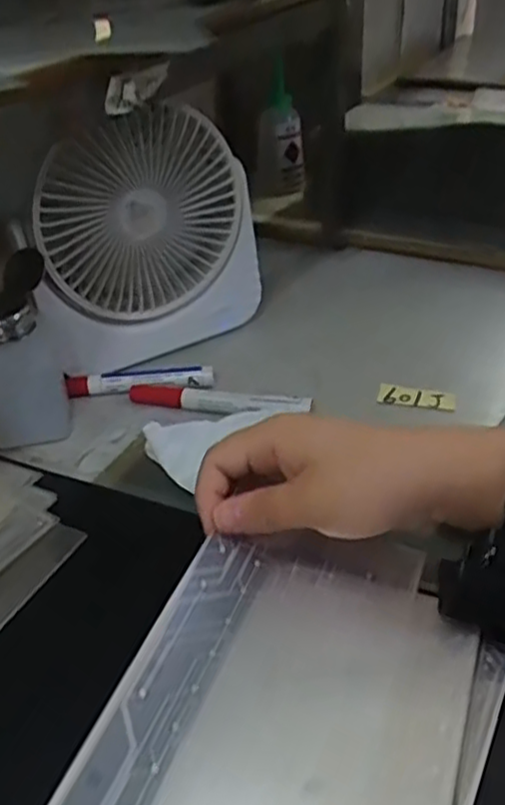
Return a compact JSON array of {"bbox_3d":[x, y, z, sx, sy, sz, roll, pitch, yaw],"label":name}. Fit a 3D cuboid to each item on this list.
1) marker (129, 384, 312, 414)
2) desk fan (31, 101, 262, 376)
[{"bbox_3d":[-0.027,-0.001,0.530,0.139,0.015,0.019,6,36,16],"label":"marker"},{"bbox_3d":[-0.079,-0.117,0.551,0.179,0.188,0.056,-15,36,-14],"label":"desk fan"}]

